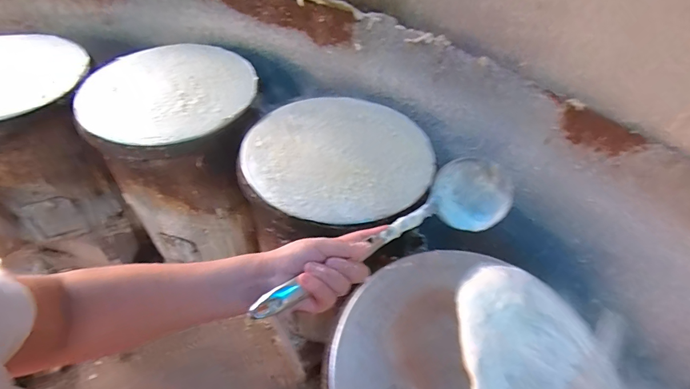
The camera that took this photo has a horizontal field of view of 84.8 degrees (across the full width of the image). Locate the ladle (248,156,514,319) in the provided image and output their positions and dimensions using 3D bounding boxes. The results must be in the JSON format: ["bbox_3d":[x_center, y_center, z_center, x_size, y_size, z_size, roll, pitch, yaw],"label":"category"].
[{"bbox_3d":[0.055,0.052,0.437,0.329,0.067,0.077,-25,55,-22],"label":"ladle"}]

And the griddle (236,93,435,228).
[{"bbox_3d":[-0.009,-0.094,0.760,0.356,0.040,0.376,1,51,-1],"label":"griddle"}]

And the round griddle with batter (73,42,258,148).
[{"bbox_3d":[-0.399,-0.258,0.859,0.361,0.034,0.391,1,51,-1],"label":"round griddle with batter"}]

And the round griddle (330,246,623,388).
[{"bbox_3d":[0.166,0.225,0.493,0.351,0.031,0.350,1,51,-1],"label":"round griddle"}]

